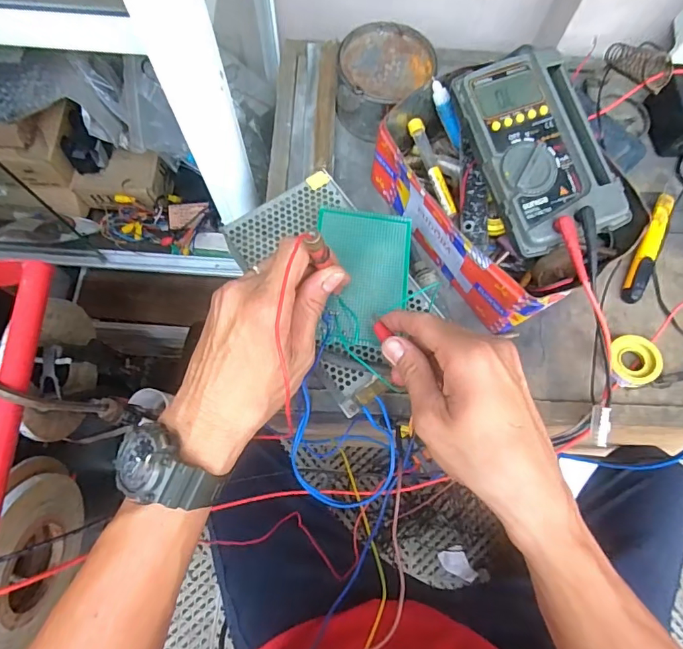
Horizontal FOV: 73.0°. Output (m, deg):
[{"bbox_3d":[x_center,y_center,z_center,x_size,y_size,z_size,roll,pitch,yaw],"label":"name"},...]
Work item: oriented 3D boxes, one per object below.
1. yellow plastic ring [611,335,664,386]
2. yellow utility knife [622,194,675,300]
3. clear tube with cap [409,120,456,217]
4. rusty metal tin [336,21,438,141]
[{"bbox_3d":[0.275,0.032,0.434,0.044,0.015,0.047,1,74,-2],"label":"yellow plastic ring"},{"bbox_3d":[0.313,-0.079,0.470,0.017,0.015,0.124,26,75,5],"label":"yellow utility knife"},{"bbox_3d":[0.090,-0.154,0.451,0.016,0.015,0.103,-18,75,-7],"label":"clear tube with cap"},{"bbox_3d":[0.041,-0.264,0.499,0.105,0.058,0.089,-41,79,-12],"label":"rusty metal tin"}]

